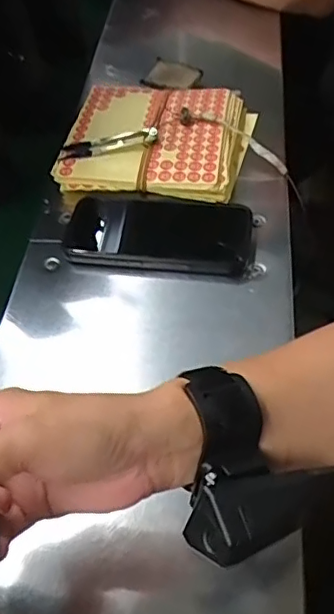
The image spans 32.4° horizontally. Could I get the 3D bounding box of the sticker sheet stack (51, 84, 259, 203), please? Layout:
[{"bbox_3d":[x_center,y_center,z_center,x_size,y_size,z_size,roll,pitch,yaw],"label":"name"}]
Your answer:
[{"bbox_3d":[-0.006,-0.179,0.607,0.186,0.039,0.179,6,52,7],"label":"sticker sheet stack"}]

